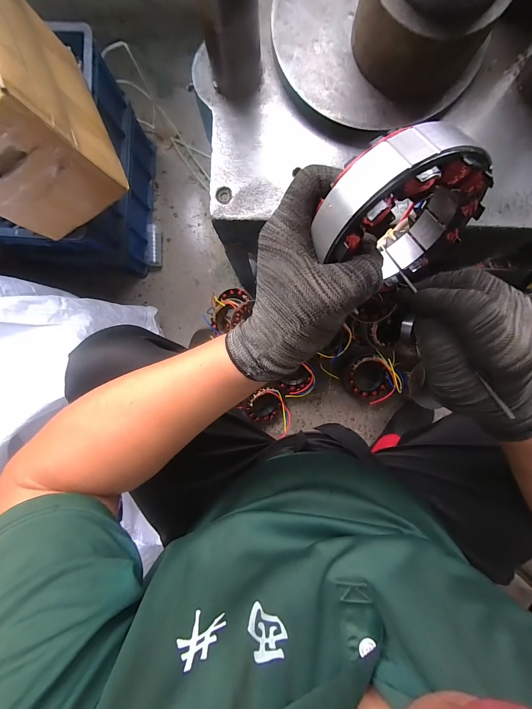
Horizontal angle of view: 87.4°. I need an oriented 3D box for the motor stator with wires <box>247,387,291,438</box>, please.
[{"bbox_3d":[0.004,0.135,0.775,0.126,0.075,0.104,9,91,-11],"label":"motor stator with wires"}]

